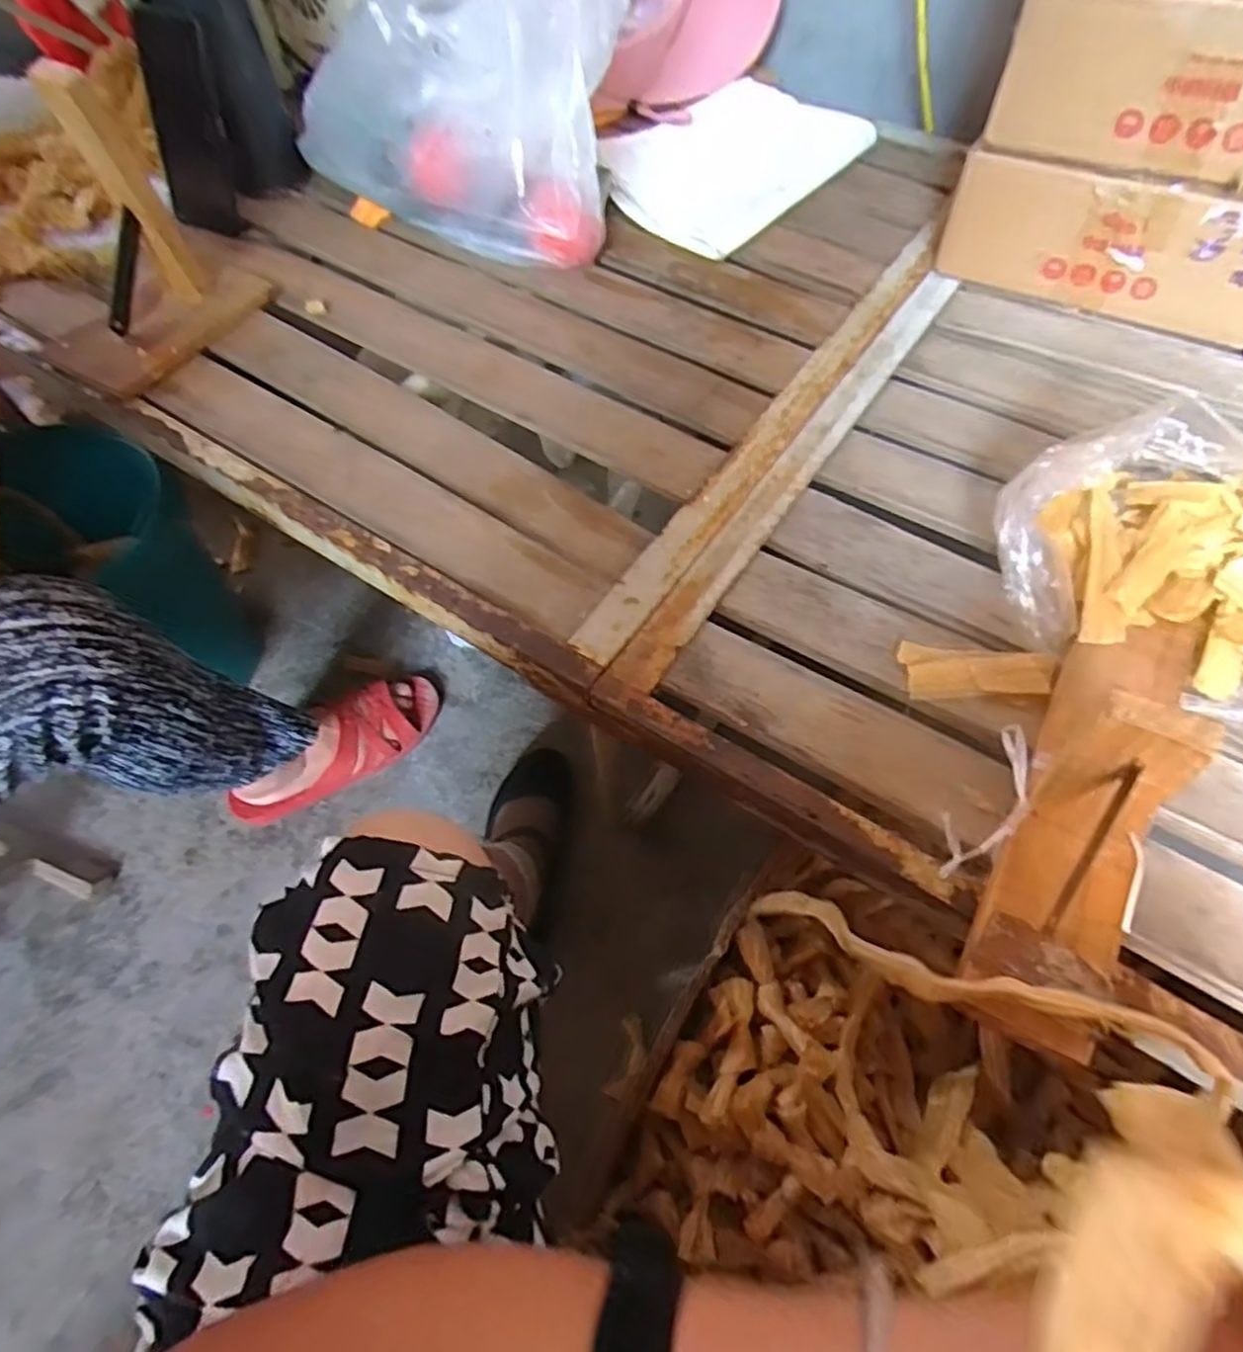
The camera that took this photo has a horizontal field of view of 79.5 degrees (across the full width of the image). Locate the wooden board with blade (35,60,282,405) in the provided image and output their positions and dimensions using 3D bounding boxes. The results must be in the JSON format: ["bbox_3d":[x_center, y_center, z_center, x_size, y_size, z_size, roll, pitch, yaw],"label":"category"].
[{"bbox_3d":[-0.400,-0.351,0.585,0.098,0.175,0.179,33,66,18],"label":"wooden board with blade"}]

